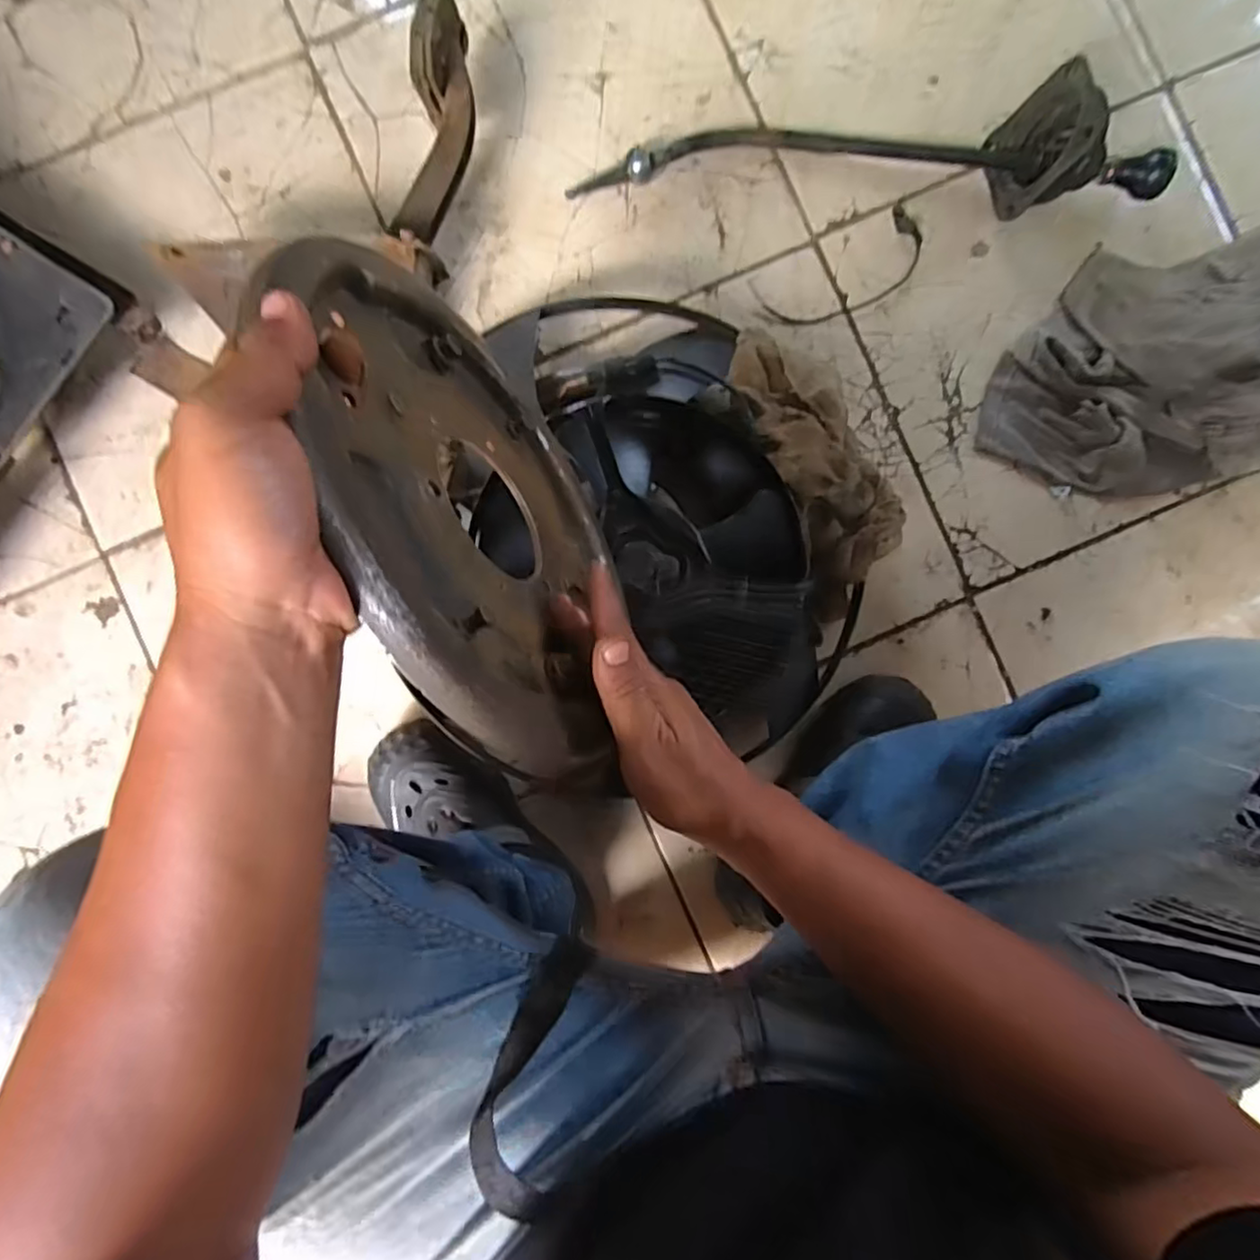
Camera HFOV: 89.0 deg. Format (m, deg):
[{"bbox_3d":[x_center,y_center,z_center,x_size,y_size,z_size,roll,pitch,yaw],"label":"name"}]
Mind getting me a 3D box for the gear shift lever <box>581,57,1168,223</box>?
[{"bbox_3d":[0.232,-0.462,0.616,0.572,0.095,0.110,-2,92,-1],"label":"gear shift lever"}]

